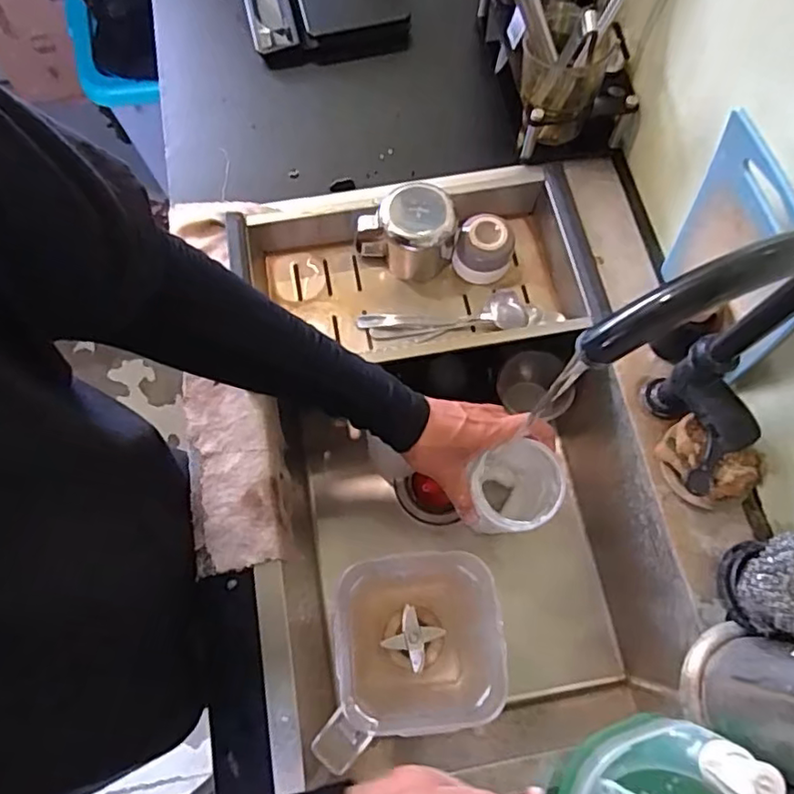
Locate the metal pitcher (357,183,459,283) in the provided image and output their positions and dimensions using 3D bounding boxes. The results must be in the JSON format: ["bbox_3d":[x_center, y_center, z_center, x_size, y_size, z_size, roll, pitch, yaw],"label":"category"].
[{"bbox_3d":[0.014,-0.185,0.676,0.092,0.088,0.075,34,73,11],"label":"metal pitcher"}]

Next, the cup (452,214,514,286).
[{"bbox_3d":[0.097,-0.166,0.680,0.063,0.060,0.055,12,70,3],"label":"cup"}]

